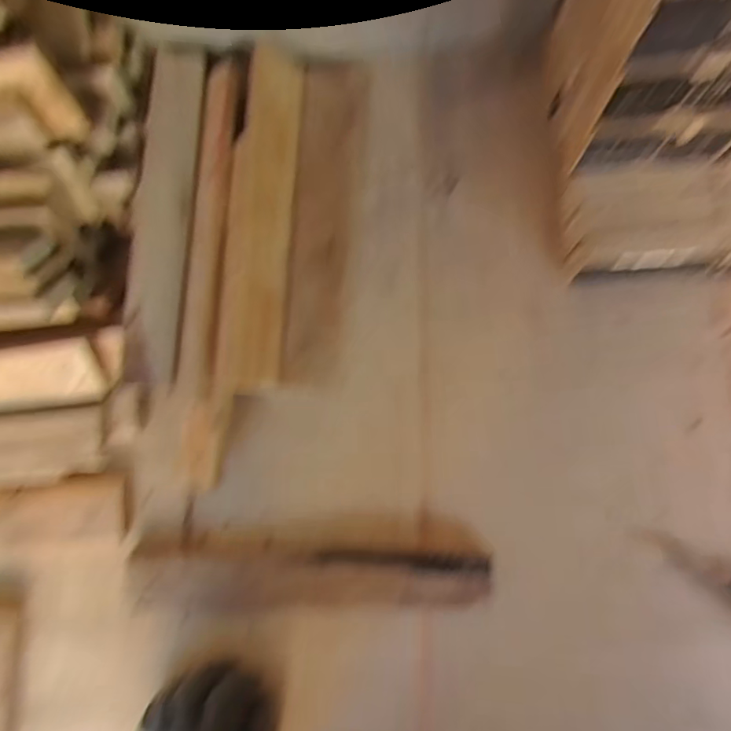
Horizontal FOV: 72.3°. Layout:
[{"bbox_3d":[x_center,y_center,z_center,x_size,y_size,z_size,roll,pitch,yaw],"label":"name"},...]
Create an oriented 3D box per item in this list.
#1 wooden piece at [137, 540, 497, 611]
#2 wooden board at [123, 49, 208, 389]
[{"bbox_3d":[-0.055,0.200,0.472,0.334,0.015,0.061,-1,81,4],"label":"wooden piece"},{"bbox_3d":[-0.199,-0.155,0.498,0.052,0.017,0.343,2,81,4],"label":"wooden board"}]

